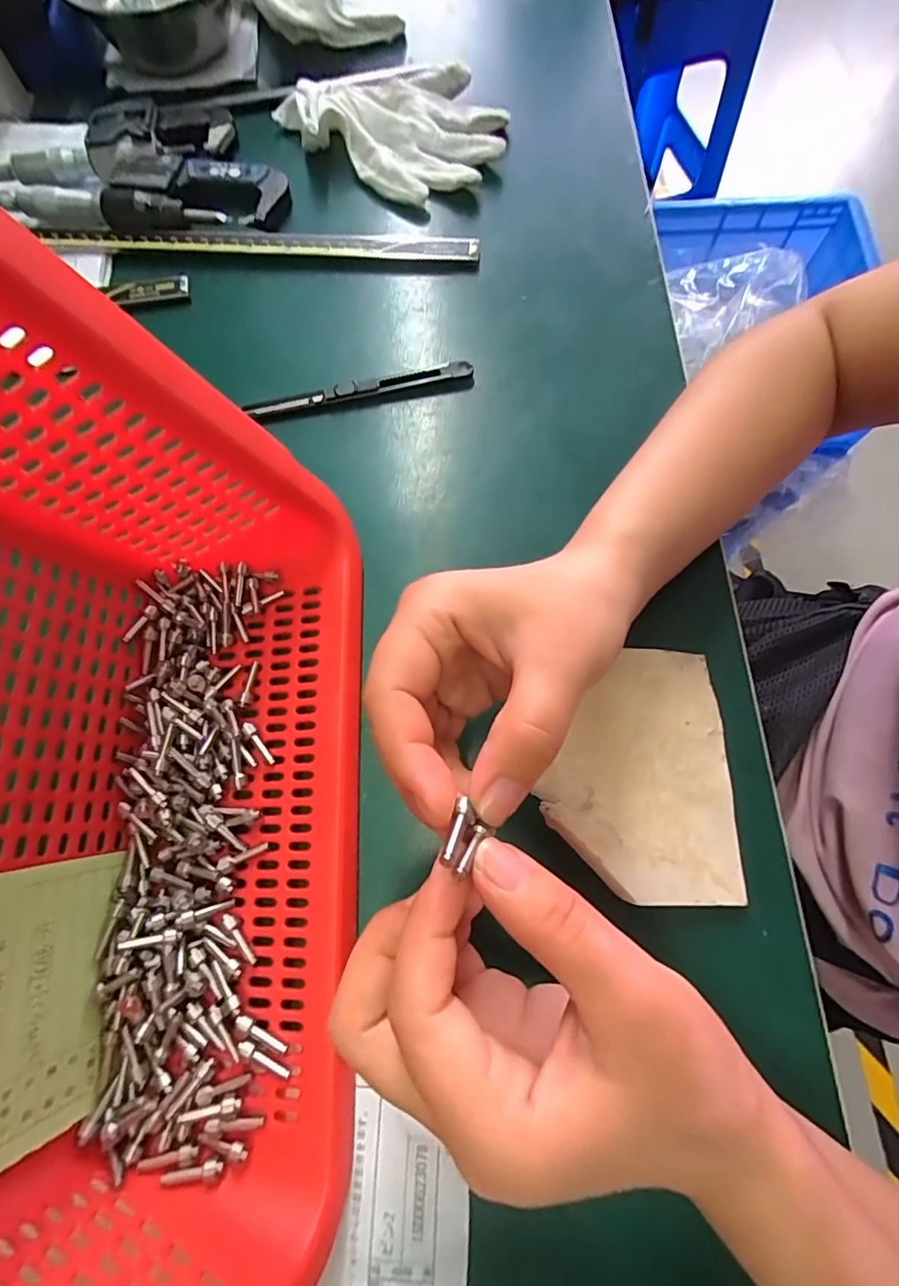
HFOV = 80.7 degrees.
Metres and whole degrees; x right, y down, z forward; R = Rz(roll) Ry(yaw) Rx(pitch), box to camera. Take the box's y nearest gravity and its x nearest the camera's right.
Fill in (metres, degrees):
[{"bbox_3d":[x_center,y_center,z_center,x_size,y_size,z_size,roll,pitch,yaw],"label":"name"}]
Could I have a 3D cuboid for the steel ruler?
[{"bbox_3d":[-0.120,-0.257,0.340,0.275,0.007,0.019,3,85,1],"label":"steel ruler"}]

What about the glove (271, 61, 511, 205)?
[{"bbox_3d":[-0.035,-0.359,0.364,0.149,0.031,0.108,27,74,8],"label":"glove"}]

